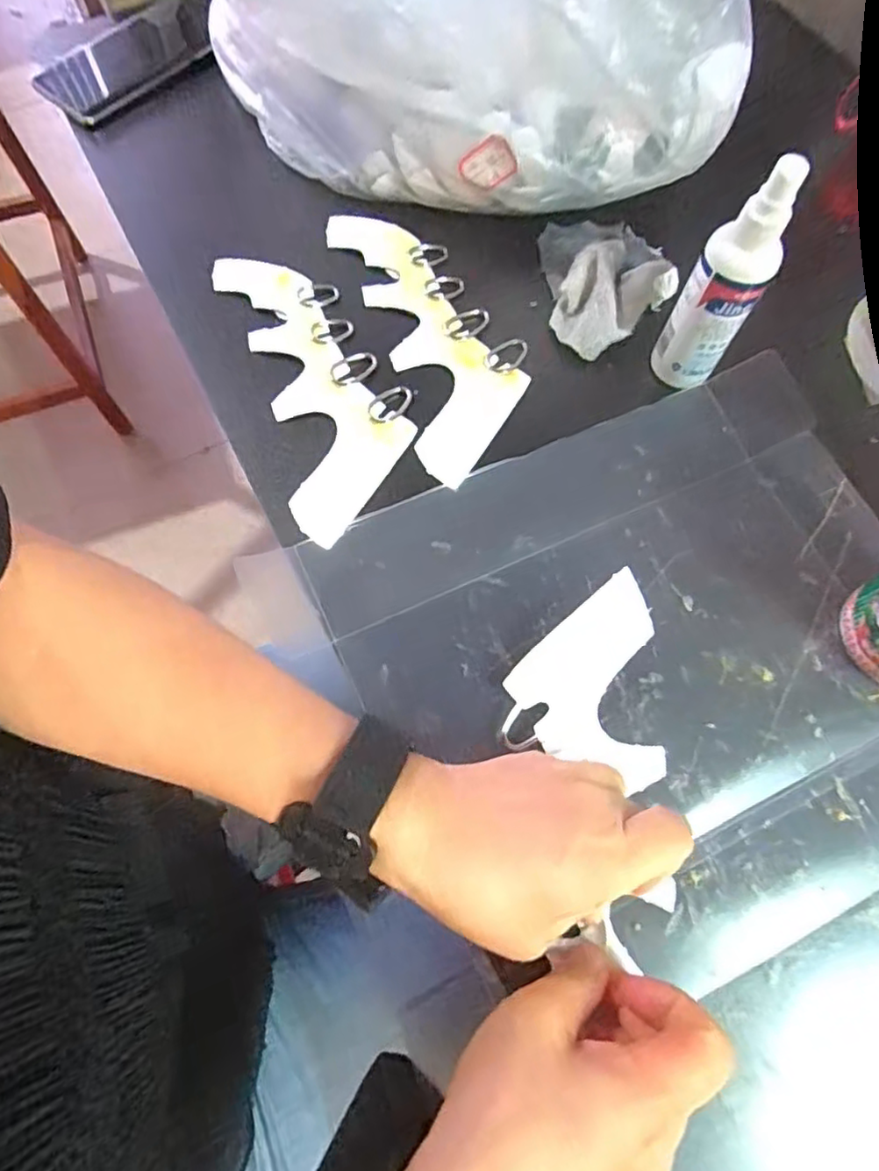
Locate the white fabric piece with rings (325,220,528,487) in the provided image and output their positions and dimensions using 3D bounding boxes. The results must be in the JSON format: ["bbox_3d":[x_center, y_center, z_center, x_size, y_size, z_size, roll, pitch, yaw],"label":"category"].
[{"bbox_3d":[-0.005,-0.167,0.405,0.082,0.007,0.214,-21,70,-9],"label":"white fabric piece with rings"}]

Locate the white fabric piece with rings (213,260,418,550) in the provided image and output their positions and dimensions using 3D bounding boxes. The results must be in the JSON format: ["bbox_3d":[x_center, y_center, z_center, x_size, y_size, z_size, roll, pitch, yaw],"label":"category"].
[{"bbox_3d":[-0.075,-0.130,0.388,0.081,0.011,0.208,-21,70,-9],"label":"white fabric piece with rings"}]

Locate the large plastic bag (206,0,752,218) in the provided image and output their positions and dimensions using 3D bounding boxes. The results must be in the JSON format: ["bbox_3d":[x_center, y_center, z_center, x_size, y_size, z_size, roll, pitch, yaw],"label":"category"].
[{"bbox_3d":[-0.008,-0.385,0.394,0.402,0.168,0.188,29,71,10],"label":"large plastic bag"}]

